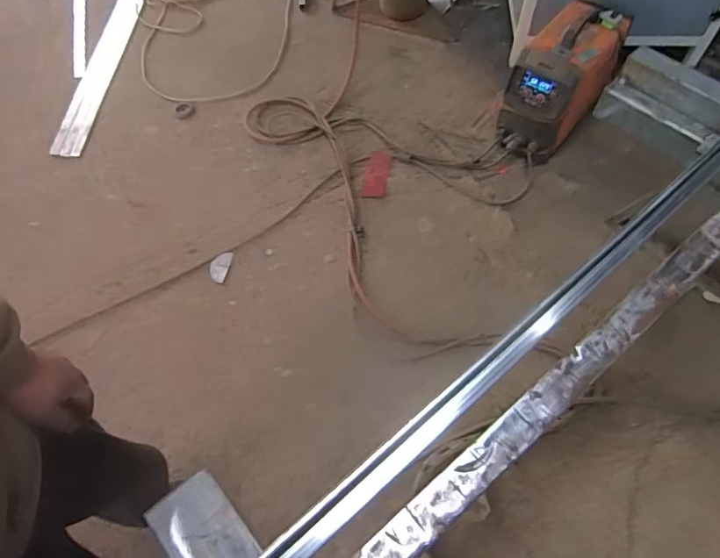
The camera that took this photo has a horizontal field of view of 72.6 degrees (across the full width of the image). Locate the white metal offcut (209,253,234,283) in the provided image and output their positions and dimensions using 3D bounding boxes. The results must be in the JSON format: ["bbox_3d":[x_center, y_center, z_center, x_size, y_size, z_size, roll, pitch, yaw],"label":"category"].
[{"bbox_3d":[-0.461,-0.040,1.610,0.064,0.007,0.112,5,60,7],"label":"white metal offcut"}]

